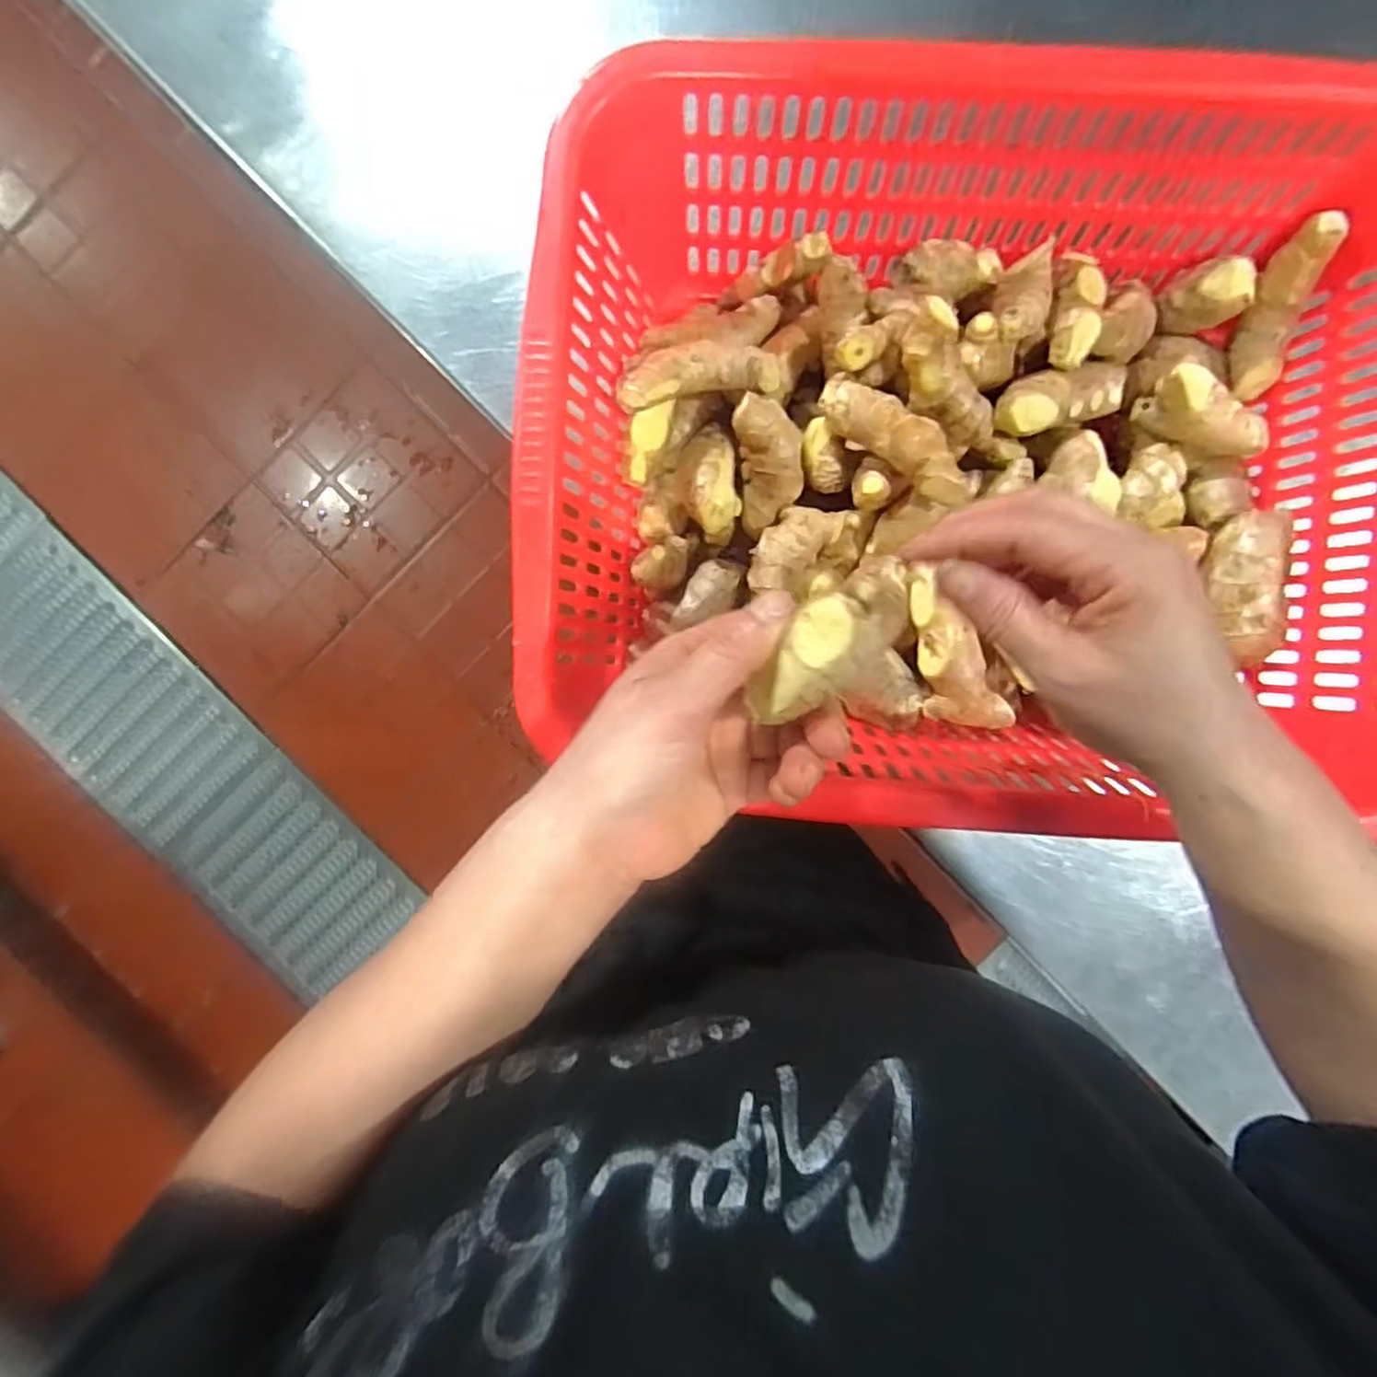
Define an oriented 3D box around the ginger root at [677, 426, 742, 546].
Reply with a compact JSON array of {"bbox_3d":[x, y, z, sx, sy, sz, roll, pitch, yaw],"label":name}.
[{"bbox_3d":[0.011,-0.113,0.400,0.032,0.033,0.060,-5,90,1],"label":"ginger root"}]

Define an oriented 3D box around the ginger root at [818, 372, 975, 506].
[{"bbox_3d":[0.107,-0.128,0.369,0.090,0.023,0.028,39,90,1],"label":"ginger root"}]

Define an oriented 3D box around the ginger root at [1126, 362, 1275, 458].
[{"bbox_3d":[0.276,-0.143,0.384,0.065,0.037,0.025,27,90,1],"label":"ginger root"}]

